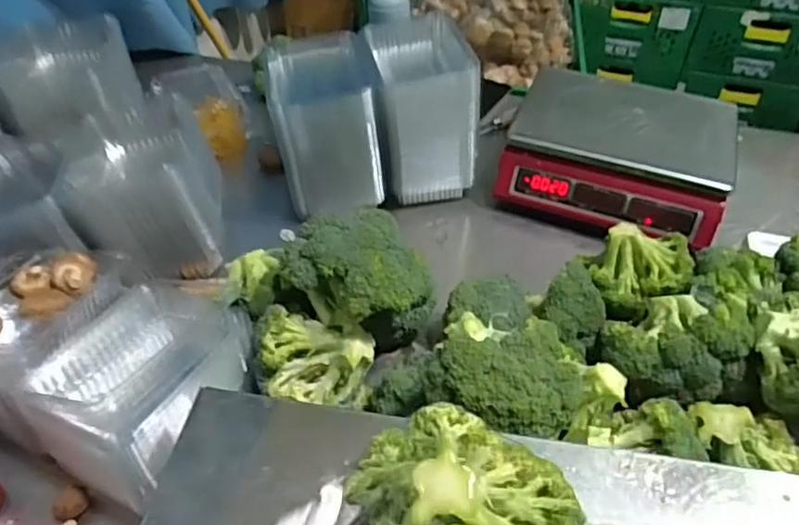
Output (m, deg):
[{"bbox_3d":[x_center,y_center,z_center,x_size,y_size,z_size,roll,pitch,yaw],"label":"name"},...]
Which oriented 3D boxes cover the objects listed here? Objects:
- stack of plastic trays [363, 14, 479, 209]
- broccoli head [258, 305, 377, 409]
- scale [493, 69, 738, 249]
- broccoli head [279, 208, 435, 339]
[{"bbox_3d":[0.027,-0.216,0.872,0.139,0.180,0.186,-5,45,-5],"label":"stack of plastic trays"},{"bbox_3d":[-0.081,0.094,0.602,0.109,0.084,0.073,4,45,4],"label":"broccoli head"},{"bbox_3d":[0.310,-0.157,0.866,0.293,0.096,0.241,17,47,16],"label":"scale"},{"bbox_3d":[-0.038,0.021,0.619,0.120,0.130,0.111,0,45,0],"label":"broccoli head"}]

